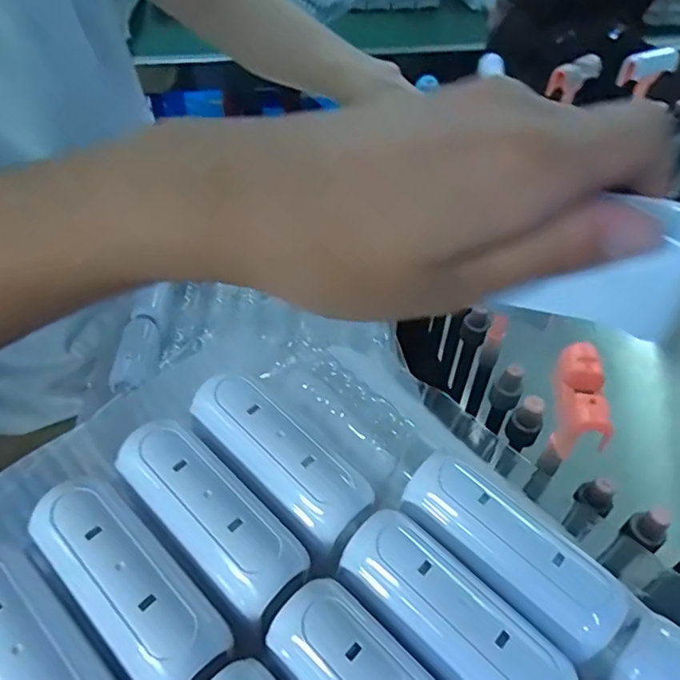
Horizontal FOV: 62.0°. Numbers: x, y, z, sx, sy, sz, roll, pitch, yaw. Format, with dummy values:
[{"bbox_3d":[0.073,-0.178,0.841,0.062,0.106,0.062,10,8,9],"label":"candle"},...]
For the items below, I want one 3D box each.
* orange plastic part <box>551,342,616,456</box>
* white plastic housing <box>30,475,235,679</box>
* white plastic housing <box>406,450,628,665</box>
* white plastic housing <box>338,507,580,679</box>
[{"bbox_3d":[0.157,0.040,0.374,0.029,0.031,0.078,11,45,8],"label":"orange plastic part"},{"bbox_3d":[-0.066,0.072,0.172,0.073,0.015,0.026,33,52,27],"label":"white plastic housing"},{"bbox_3d":[0.055,0.068,0.185,0.074,0.017,0.023,34,52,27],"label":"white plastic housing"},{"bbox_3d":[0.034,0.085,0.172,0.074,0.018,0.027,34,52,28],"label":"white plastic housing"}]

